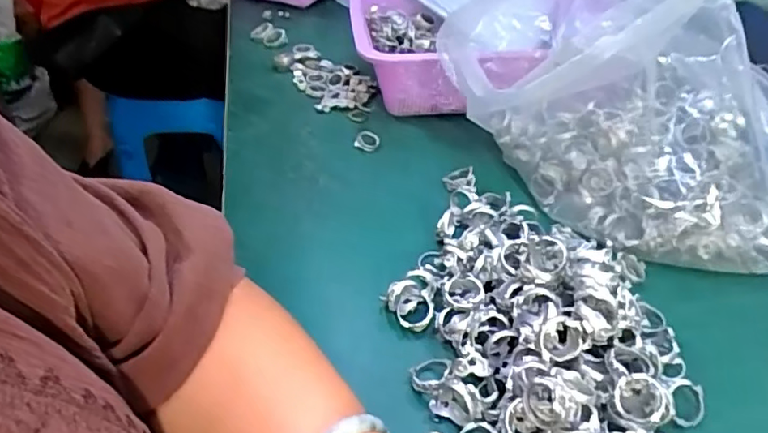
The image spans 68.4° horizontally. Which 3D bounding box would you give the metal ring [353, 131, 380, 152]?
[{"bbox_3d":[-0.017,-0.074,0.541,0.024,0.015,0.016,-4,40,-5],"label":"metal ring"}]

